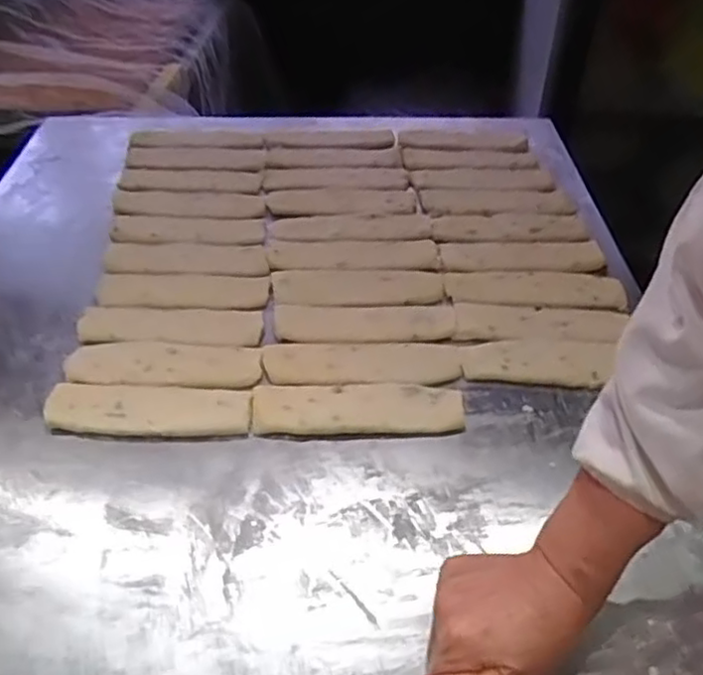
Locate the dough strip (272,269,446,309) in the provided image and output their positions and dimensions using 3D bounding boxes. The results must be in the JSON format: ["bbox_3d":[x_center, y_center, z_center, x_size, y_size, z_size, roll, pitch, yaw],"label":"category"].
[{"bbox_3d":[0.009,-0.059,0.763,0.190,0.006,0.065,-3,43,-4],"label":"dough strip"}]

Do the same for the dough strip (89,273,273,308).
[{"bbox_3d":[-0.188,-0.053,0.756,0.188,0.011,0.052,1,43,0],"label":"dough strip"}]

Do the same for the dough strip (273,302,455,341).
[{"bbox_3d":[0.014,-0.017,0.722,0.189,0.004,0.059,-1,43,-2],"label":"dough strip"}]

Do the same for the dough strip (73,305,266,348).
[{"bbox_3d":[-0.190,-0.015,0.713,0.185,0.013,0.060,0,43,-1],"label":"dough strip"}]

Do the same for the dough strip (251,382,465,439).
[{"bbox_3d":[0.006,0.066,0.630,0.193,0.008,0.061,0,43,-1],"label":"dough strip"}]

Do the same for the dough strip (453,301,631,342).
[{"bbox_3d":[0.199,-0.017,0.718,0.177,0.008,0.058,3,43,3],"label":"dough strip"}]

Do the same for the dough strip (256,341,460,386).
[{"bbox_3d":[0.011,0.026,0.673,0.192,0.004,0.059,-1,43,-2],"label":"dough strip"}]

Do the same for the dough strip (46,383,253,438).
[{"bbox_3d":[-0.186,0.066,0.623,0.183,0.009,0.058,0,43,0],"label":"dough strip"}]

